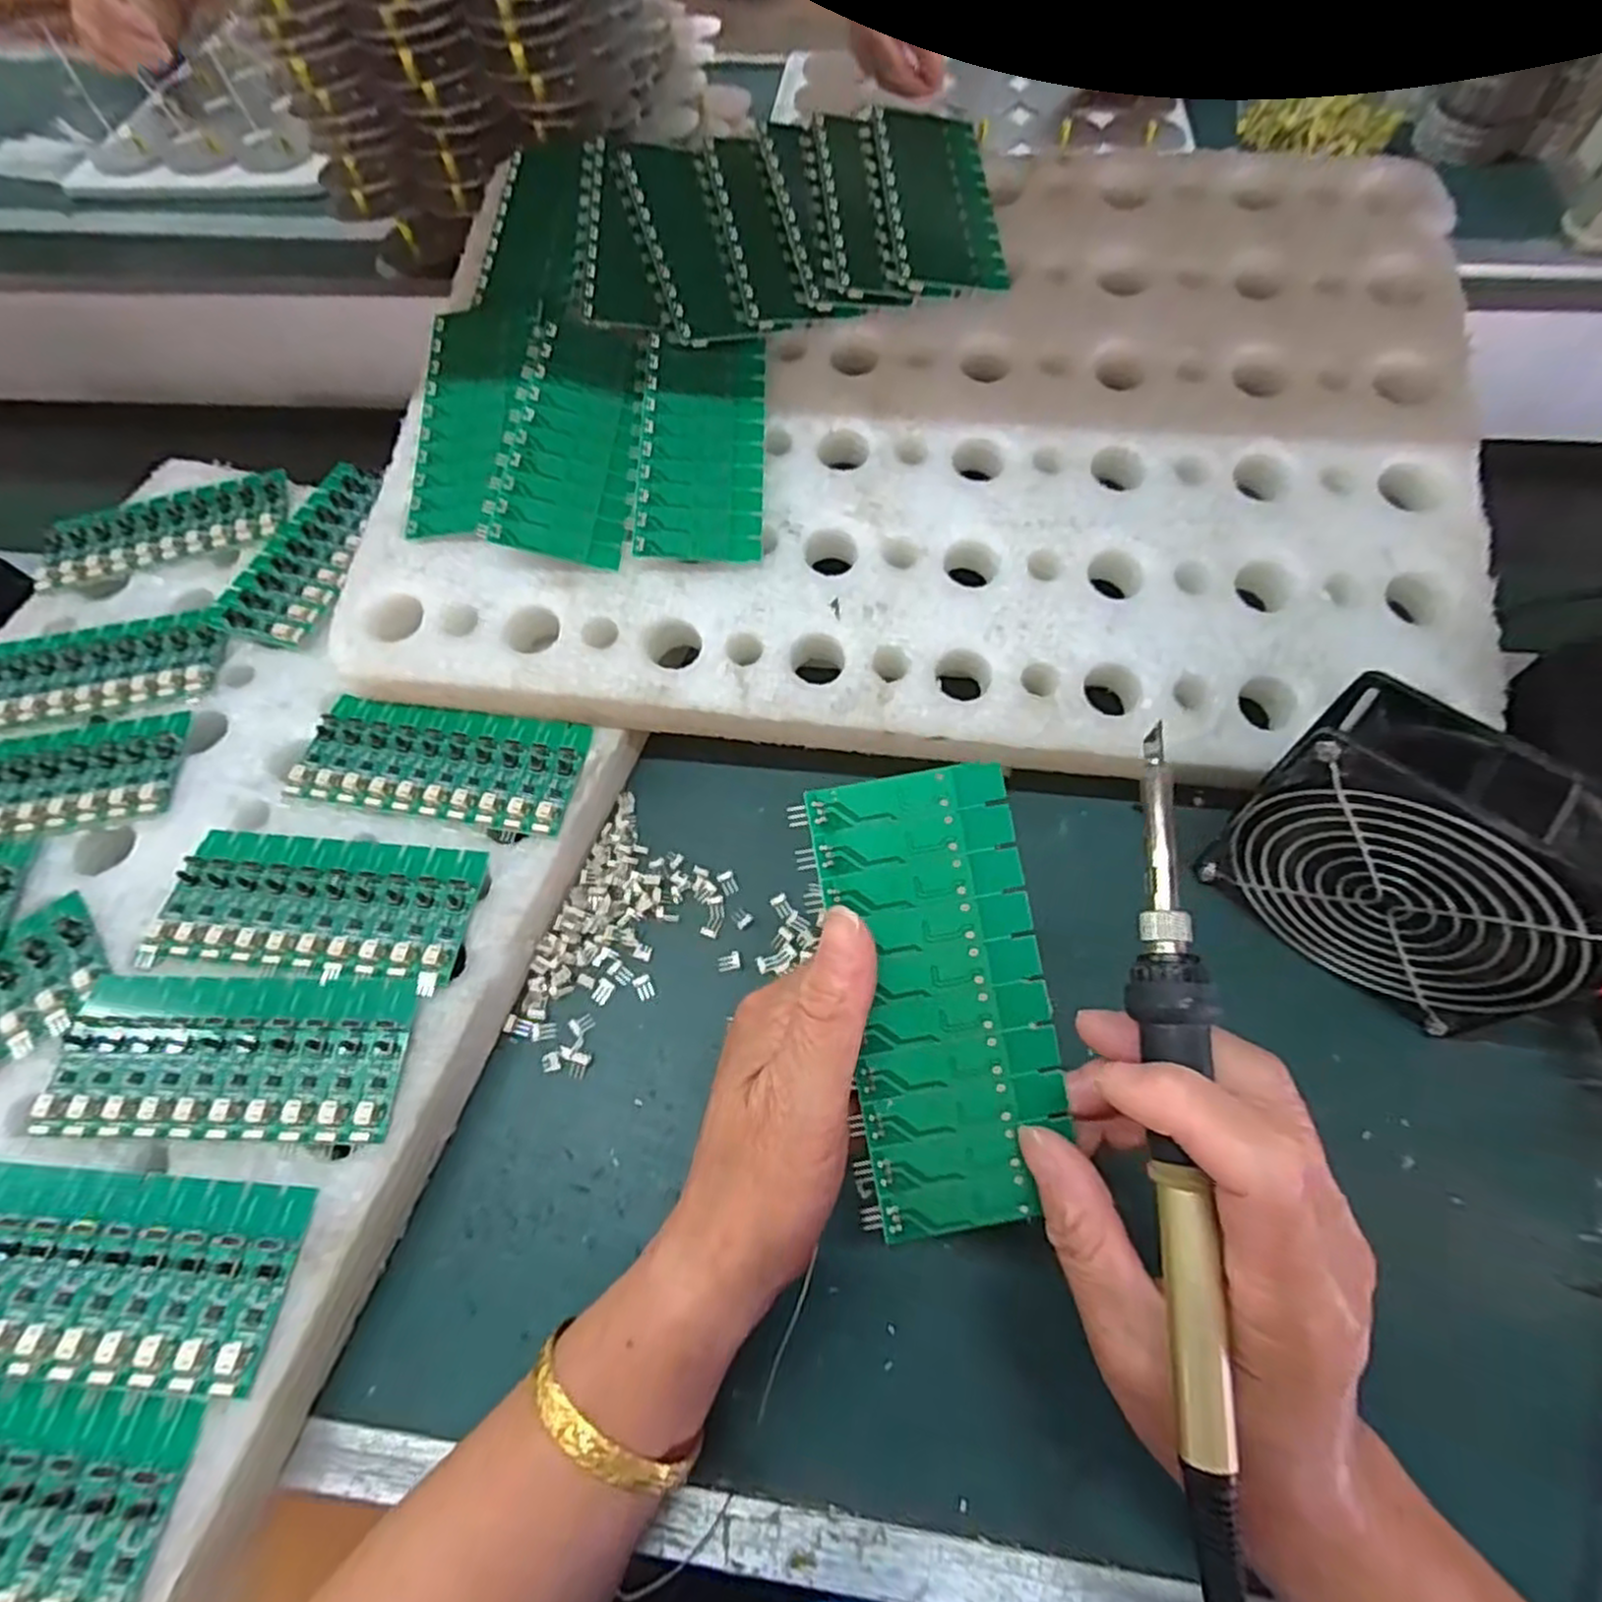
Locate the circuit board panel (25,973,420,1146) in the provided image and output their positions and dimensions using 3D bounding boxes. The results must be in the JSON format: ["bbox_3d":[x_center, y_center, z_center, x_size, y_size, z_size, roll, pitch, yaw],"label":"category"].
[{"bbox_3d":[-0.230,0.102,0.304,0.139,0.005,0.062,1,61,2],"label":"circuit board panel"}]

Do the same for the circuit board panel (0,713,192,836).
[{"bbox_3d":[-0.380,-0.012,0.375,0.135,0.005,0.062,-9,61,-4],"label":"circuit board panel"}]

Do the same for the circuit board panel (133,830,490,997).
[{"bbox_3d":[-0.216,0.045,0.337,0.137,0.004,0.064,5,61,4],"label":"circuit board panel"}]

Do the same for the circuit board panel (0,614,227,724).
[{"bbox_3d":[-0.383,-0.072,0.408,0.132,0.006,0.060,-10,61,-5],"label":"circuit board panel"}]

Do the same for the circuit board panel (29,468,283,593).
[{"bbox_3d":[-0.381,-0.165,0.457,0.137,0.008,0.057,-16,62,-8],"label":"circuit board panel"}]

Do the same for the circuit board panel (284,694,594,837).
[{"bbox_3d":[-0.176,-0.020,0.374,0.135,0.007,0.062,8,61,6],"label":"circuit board panel"}]

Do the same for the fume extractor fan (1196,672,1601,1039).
[{"bbox_3d":[0.239,0.025,0.297,0.043,0.114,0.118,-41,67,-19],"label":"fume extractor fan"}]

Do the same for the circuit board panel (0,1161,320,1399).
[{"bbox_3d":[-0.250,0.166,0.269,0.135,0.005,0.061,3,61,3],"label":"circuit board panel"}]

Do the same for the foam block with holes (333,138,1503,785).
[{"bbox_3d":[0.065,-0.201,0.399,0.542,0.018,0.371,7,76,4],"label":"foam block with holes"}]

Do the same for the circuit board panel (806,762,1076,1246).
[{"bbox_3d":[0.043,0.061,0.235,0.064,0.004,0.138,-6,86,-2],"label":"circuit board panel"}]

